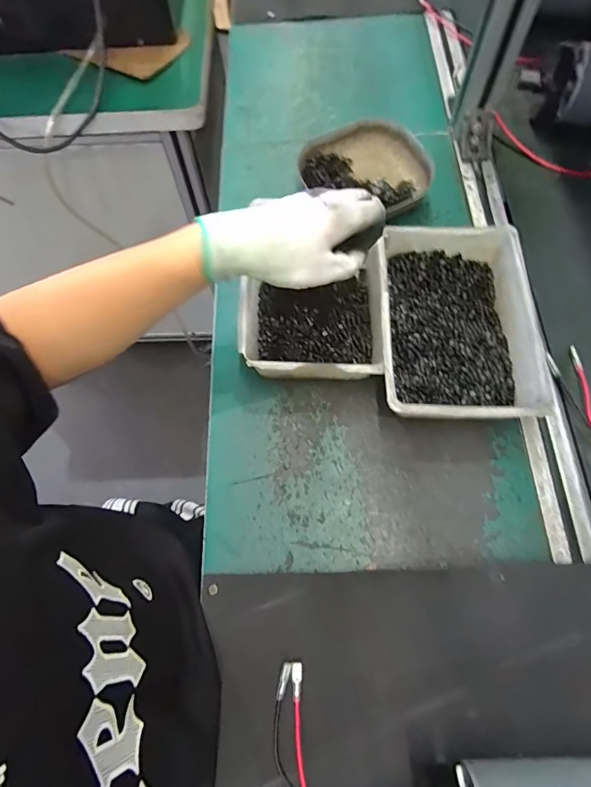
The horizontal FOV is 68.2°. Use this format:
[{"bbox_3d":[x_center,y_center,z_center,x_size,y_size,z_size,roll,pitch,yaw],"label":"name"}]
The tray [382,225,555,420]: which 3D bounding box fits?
[{"bbox_3d":[0.154,-0.067,0.429,0.140,0.058,0.205,2,68,2],"label":"tray"}]

